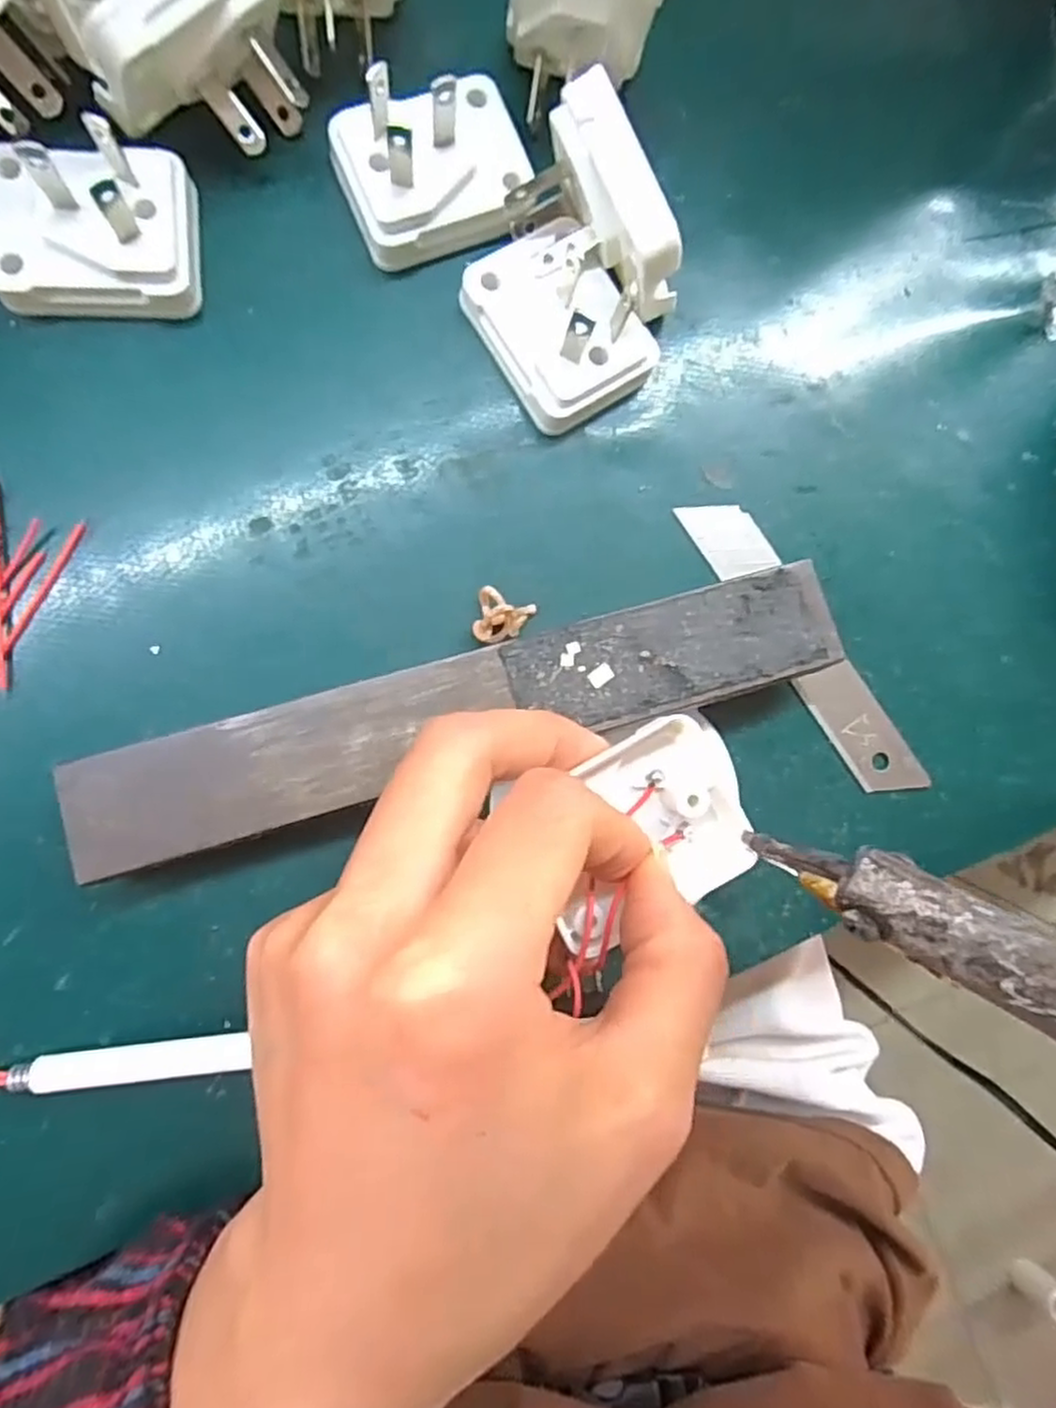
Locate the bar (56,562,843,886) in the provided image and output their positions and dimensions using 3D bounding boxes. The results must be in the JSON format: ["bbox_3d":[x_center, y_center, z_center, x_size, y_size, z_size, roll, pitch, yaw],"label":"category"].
[{"bbox_3d":[-0.015,0.002,0.183,0.184,0.025,0.027,-16,90,-8],"label":"bar"}]

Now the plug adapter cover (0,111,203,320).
[{"bbox_3d":[-0.107,-0.117,0.175,0.047,0.022,0.037,-2,88,-8],"label":"plug adapter cover"}]

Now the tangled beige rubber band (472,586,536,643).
[{"bbox_3d":[-0.007,-0.022,0.193,0.015,0.005,0.014,23,85,-7],"label":"tangled beige rubber band"}]

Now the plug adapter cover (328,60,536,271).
[{"bbox_3d":[-0.023,-0.142,0.187,0.049,0.021,0.037,-25,91,-8],"label":"plug adapter cover"}]

